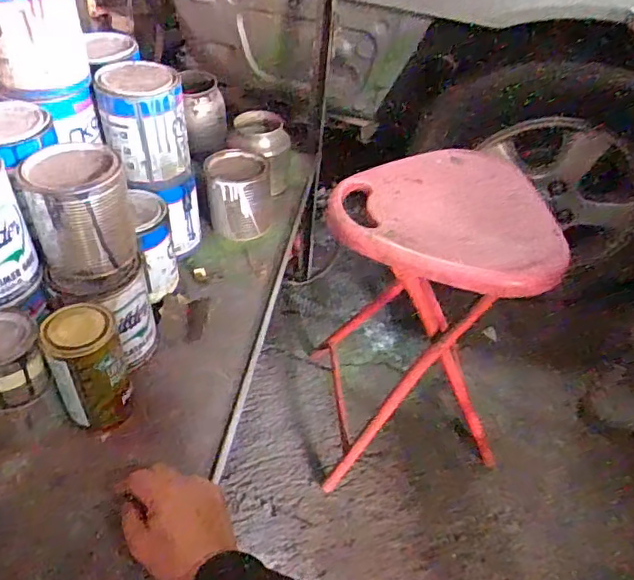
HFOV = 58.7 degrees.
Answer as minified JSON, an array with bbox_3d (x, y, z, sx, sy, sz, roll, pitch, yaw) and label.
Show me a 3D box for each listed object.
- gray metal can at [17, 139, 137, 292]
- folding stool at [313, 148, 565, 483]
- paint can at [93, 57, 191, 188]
[{"bbox_3d":[-0.247,-0.079,0.594,0.098,0.113,0.097,2,42,-2],"label":"gray metal can"},{"bbox_3d":[0.149,0.054,0.866,0.274,0.484,0.280,-3,42,-7],"label":"folding stool"},{"bbox_3d":[-0.223,-0.213,0.737,0.101,0.134,0.101,2,42,-2],"label":"paint can"}]

